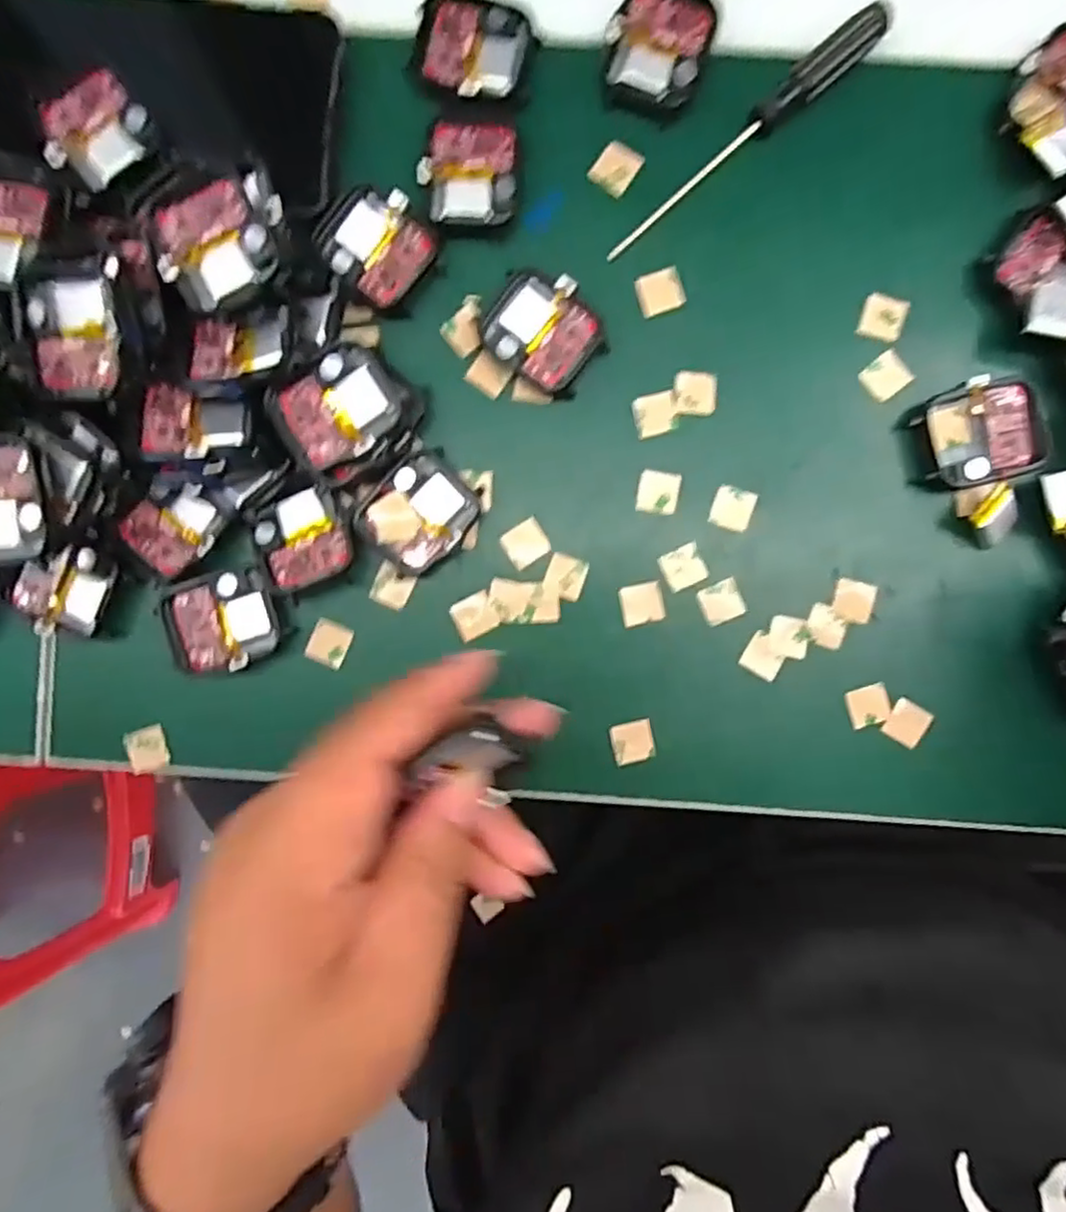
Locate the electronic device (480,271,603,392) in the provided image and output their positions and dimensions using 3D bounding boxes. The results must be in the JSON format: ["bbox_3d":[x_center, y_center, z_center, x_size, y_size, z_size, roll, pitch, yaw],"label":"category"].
[{"bbox_3d":[0.003,-0.108,0.265,0.042,0.010,0.037,33,93,-1],"label":"electronic device"}]

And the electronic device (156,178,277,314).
[{"bbox_3d":[-0.112,-0.128,0.245,0.037,0.018,0.036,-25,92,2],"label":"electronic device"}]

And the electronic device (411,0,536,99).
[{"bbox_3d":[-0.024,-0.213,0.261,0.042,0.007,0.035,18,93,0],"label":"electronic device"}]

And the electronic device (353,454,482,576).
[{"bbox_3d":[-0.045,-0.035,0.268,0.043,0.012,0.037,-42,91,2],"label":"electronic device"}]

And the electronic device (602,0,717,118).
[{"bbox_3d":[0.048,-0.215,0.262,0.037,0.010,0.043,21,93,0],"label":"electronic device"}]

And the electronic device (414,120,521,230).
[{"bbox_3d":[-0.024,-0.166,0.262,0.036,0.007,0.038,1,92,1],"label":"electronic device"}]

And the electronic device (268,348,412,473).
[{"bbox_3d":[-0.069,-0.072,0.248,0.043,0.007,0.036,-35,91,-1],"label":"electronic device"}]

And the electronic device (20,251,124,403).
[{"bbox_3d":[-0.156,-0.093,0.233,0.031,0.005,0.044,1,100,7],"label":"electronic device"}]

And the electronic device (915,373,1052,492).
[{"bbox_3d":[0.173,-0.067,0.265,0.043,0.013,0.038,-15,92,2],"label":"electronic device"}]

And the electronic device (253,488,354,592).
[{"bbox_3d":[-0.089,-0.026,0.265,0.034,0.006,0.034,-22,92,2],"label":"electronic device"}]

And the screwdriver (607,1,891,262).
[{"bbox_3d":[0.081,-0.180,0.261,0.130,0.011,0.013,-39,91,2],"label":"screwdriver"}]

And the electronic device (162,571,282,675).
[{"bbox_3d":[-0.122,0.006,0.269,0.042,0.008,0.037,-13,92,1],"label":"electronic device"}]

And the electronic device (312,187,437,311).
[{"bbox_3d":[-0.060,-0.140,0.264,0.039,0.009,0.036,43,92,-1],"label":"electronic device"}]

